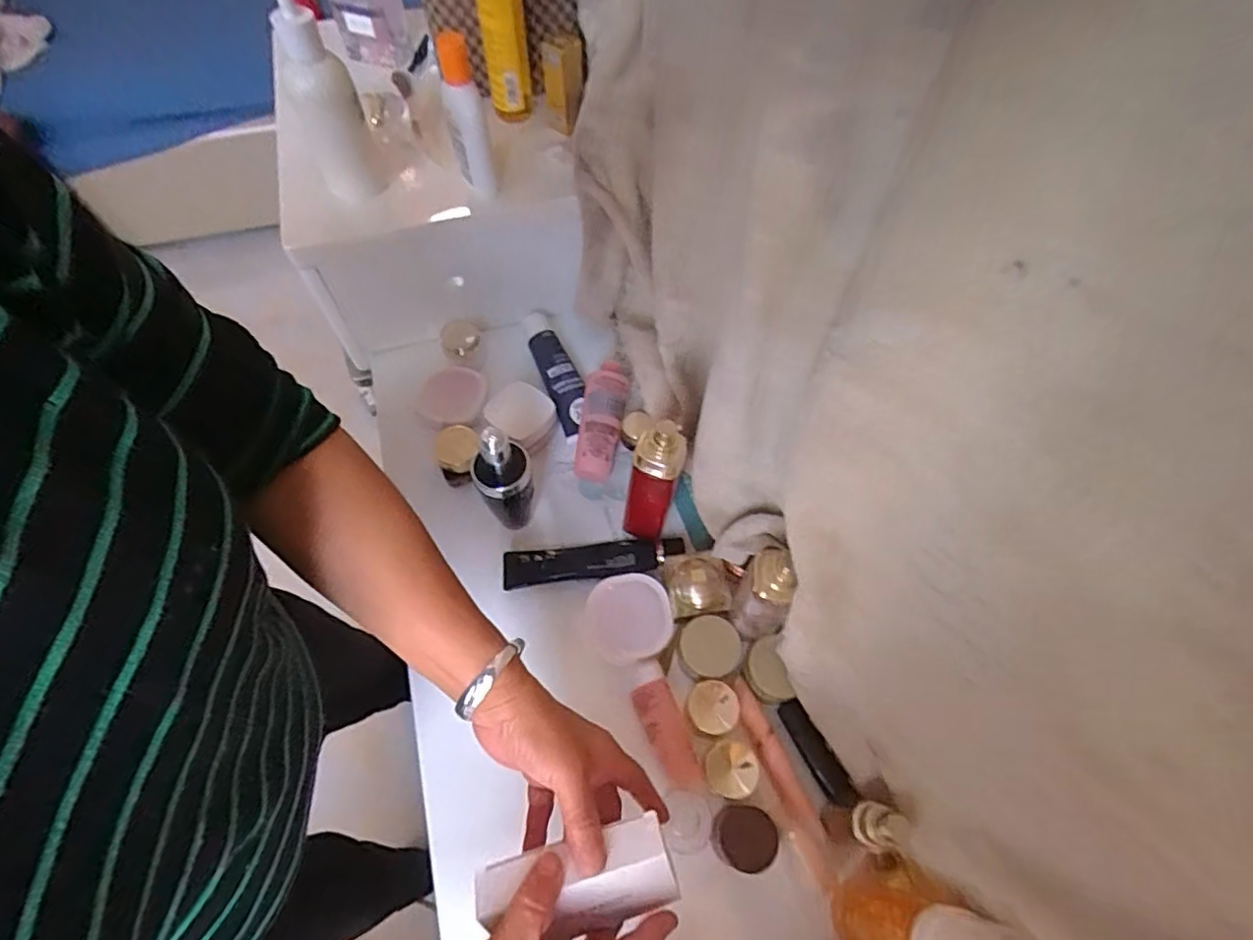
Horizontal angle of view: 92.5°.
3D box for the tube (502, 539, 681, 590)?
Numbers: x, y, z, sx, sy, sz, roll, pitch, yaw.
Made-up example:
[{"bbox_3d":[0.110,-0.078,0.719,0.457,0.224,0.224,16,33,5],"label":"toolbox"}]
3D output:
[{"bbox_3d":[-0.030,0.079,0.534,0.159,0.017,0.033,-6,61,-3],"label":"tube"}]

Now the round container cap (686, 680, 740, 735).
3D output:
[{"bbox_3d":[0.066,0.182,0.461,0.037,0.028,0.037,0,61,0],"label":"round container cap"}]

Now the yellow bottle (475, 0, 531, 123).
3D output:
[{"bbox_3d":[-0.116,-0.415,0.561,0.045,0.158,0.040,-13,62,-7],"label":"yellow bottle"}]

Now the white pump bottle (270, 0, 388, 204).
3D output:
[{"bbox_3d":[-0.262,-0.327,0.505,0.068,0.172,0.064,-20,63,-11],"label":"white pump bottle"}]

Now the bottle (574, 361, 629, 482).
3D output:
[{"bbox_3d":[-0.025,-0.049,0.584,0.041,0.030,0.114,9,76,5],"label":"bottle"}]

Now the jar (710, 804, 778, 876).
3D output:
[{"bbox_3d":[0.083,0.259,0.429,0.043,0.037,0.050,10,62,5],"label":"jar"}]

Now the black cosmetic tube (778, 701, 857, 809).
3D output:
[{"bbox_3d":[0.150,0.222,0.471,0.015,0.025,0.082,-26,64,-14],"label":"black cosmetic tube"}]

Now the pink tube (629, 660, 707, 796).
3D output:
[{"bbox_3d":[0.032,0.202,0.471,0.031,0.019,0.098,-23,64,-12],"label":"pink tube"}]

